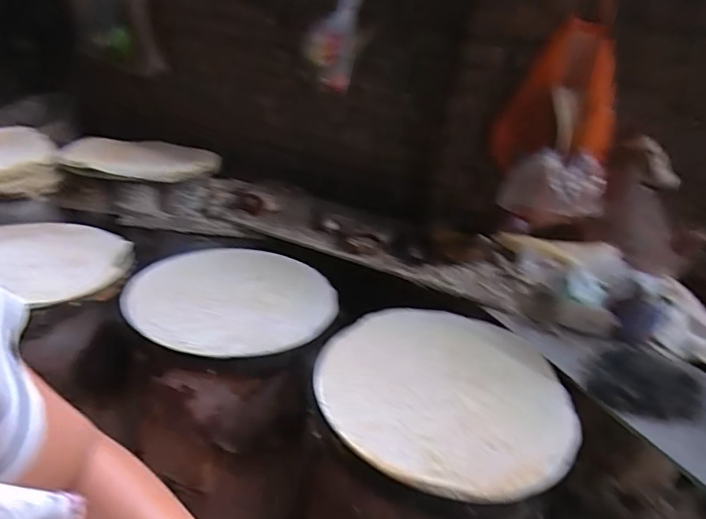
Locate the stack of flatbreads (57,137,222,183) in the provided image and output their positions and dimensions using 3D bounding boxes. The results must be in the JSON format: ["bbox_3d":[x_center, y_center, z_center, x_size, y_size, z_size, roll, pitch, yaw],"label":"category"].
[{"bbox_3d":[-0.550,-0.262,1.233,0.363,0.034,0.305,8,26,-4],"label":"stack of flatbreads"}]

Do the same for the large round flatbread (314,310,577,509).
[{"bbox_3d":[0.134,0.184,0.708,0.356,0.020,0.360,6,27,-3],"label":"large round flatbread"}]

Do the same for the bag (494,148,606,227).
[{"bbox_3d":[0.401,-0.138,0.967,0.196,0.137,0.109,20,29,23],"label":"bag"}]

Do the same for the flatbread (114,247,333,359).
[{"bbox_3d":[-0.217,0.061,0.887,0.359,0.017,0.358,6,27,-3],"label":"flatbread"}]

